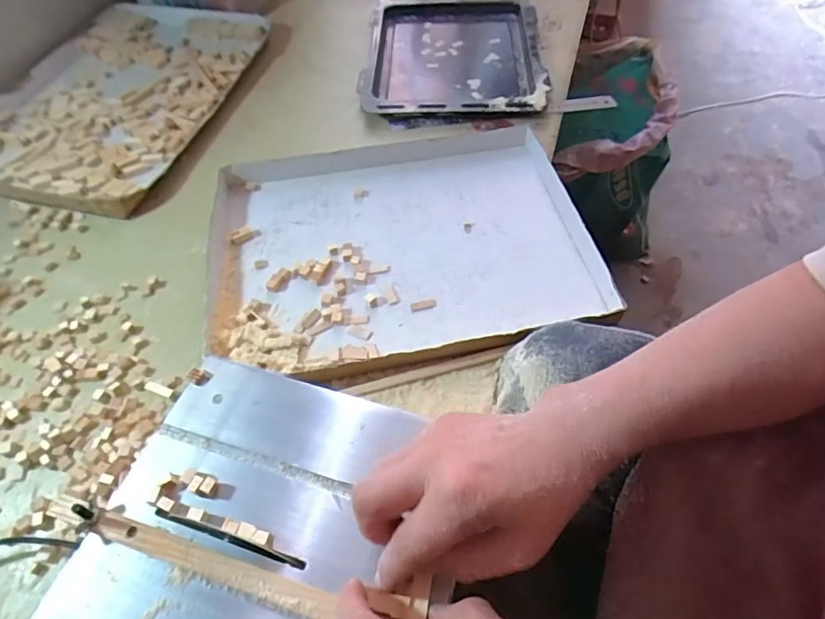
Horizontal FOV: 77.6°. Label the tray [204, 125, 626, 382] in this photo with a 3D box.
[{"bbox_3d":[-0.018,-0.078,0.575,0.396,0.037,0.315,-9,54,-5],"label":"tray"}]

